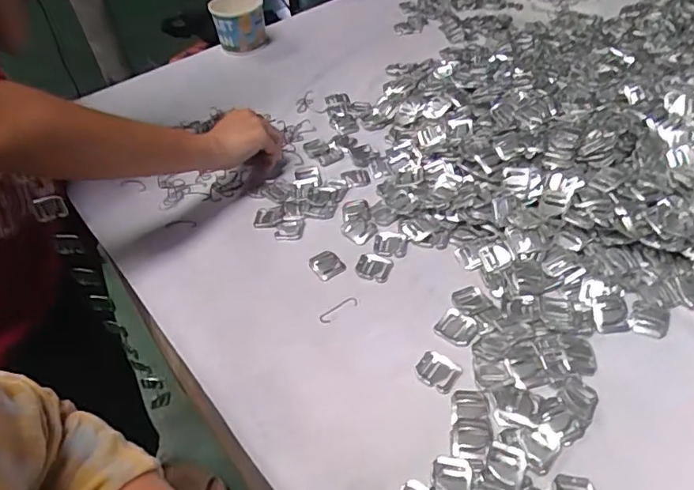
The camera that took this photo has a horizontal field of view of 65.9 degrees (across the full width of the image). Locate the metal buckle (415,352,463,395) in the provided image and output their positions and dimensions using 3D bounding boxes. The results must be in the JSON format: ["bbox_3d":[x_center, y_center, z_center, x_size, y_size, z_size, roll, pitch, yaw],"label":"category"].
[{"bbox_3d":[0.079,0.110,0.467,0.036,0.005,0.031,27,55,28],"label":"metal buckle"}]

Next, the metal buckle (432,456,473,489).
[{"bbox_3d":[0.079,0.175,0.399,0.029,0.004,0.037,-2,46,5],"label":"metal buckle"}]

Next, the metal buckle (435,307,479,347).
[{"bbox_3d":[0.102,0.076,0.497,0.034,0.004,0.033,25,54,27],"label":"metal buckle"}]

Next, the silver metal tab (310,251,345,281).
[{"bbox_3d":[-0.022,0.021,0.570,0.030,0.004,0.034,-32,51,-22],"label":"silver metal tab"}]

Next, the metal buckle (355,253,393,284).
[{"bbox_3d":[0.029,0.023,0.560,0.035,0.004,0.034,13,49,18],"label":"metal buckle"}]

